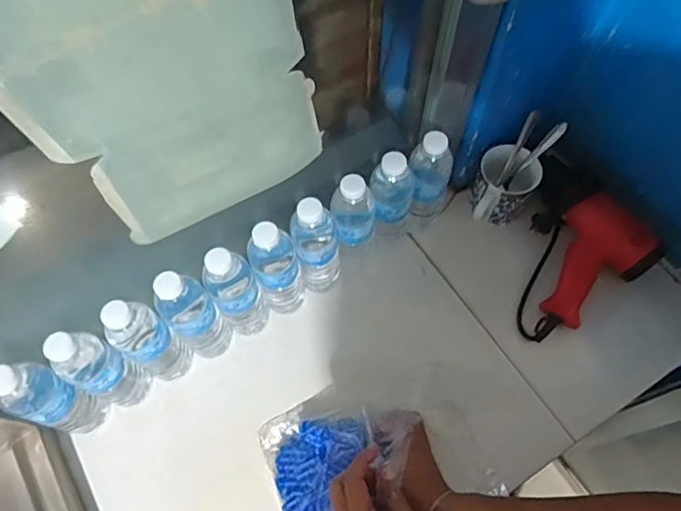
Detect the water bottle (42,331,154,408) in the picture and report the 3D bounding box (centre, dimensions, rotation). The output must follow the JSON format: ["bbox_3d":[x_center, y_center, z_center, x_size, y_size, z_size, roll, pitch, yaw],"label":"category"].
[{"bbox_3d":[-0.296,0.146,0.646,0.054,0.200,0.055,0,64,0],"label":"water bottle"}]

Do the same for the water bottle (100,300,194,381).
[{"bbox_3d":[-0.241,0.110,0.655,0.055,0.206,0.058,0,64,0],"label":"water bottle"}]

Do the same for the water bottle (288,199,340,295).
[{"bbox_3d":[-0.033,-0.004,0.714,0.065,0.213,0.058,3,64,2],"label":"water bottle"}]

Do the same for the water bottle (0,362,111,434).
[{"bbox_3d":[-0.341,0.175,0.617,0.053,0.198,0.054,0,64,0],"label":"water bottle"}]

